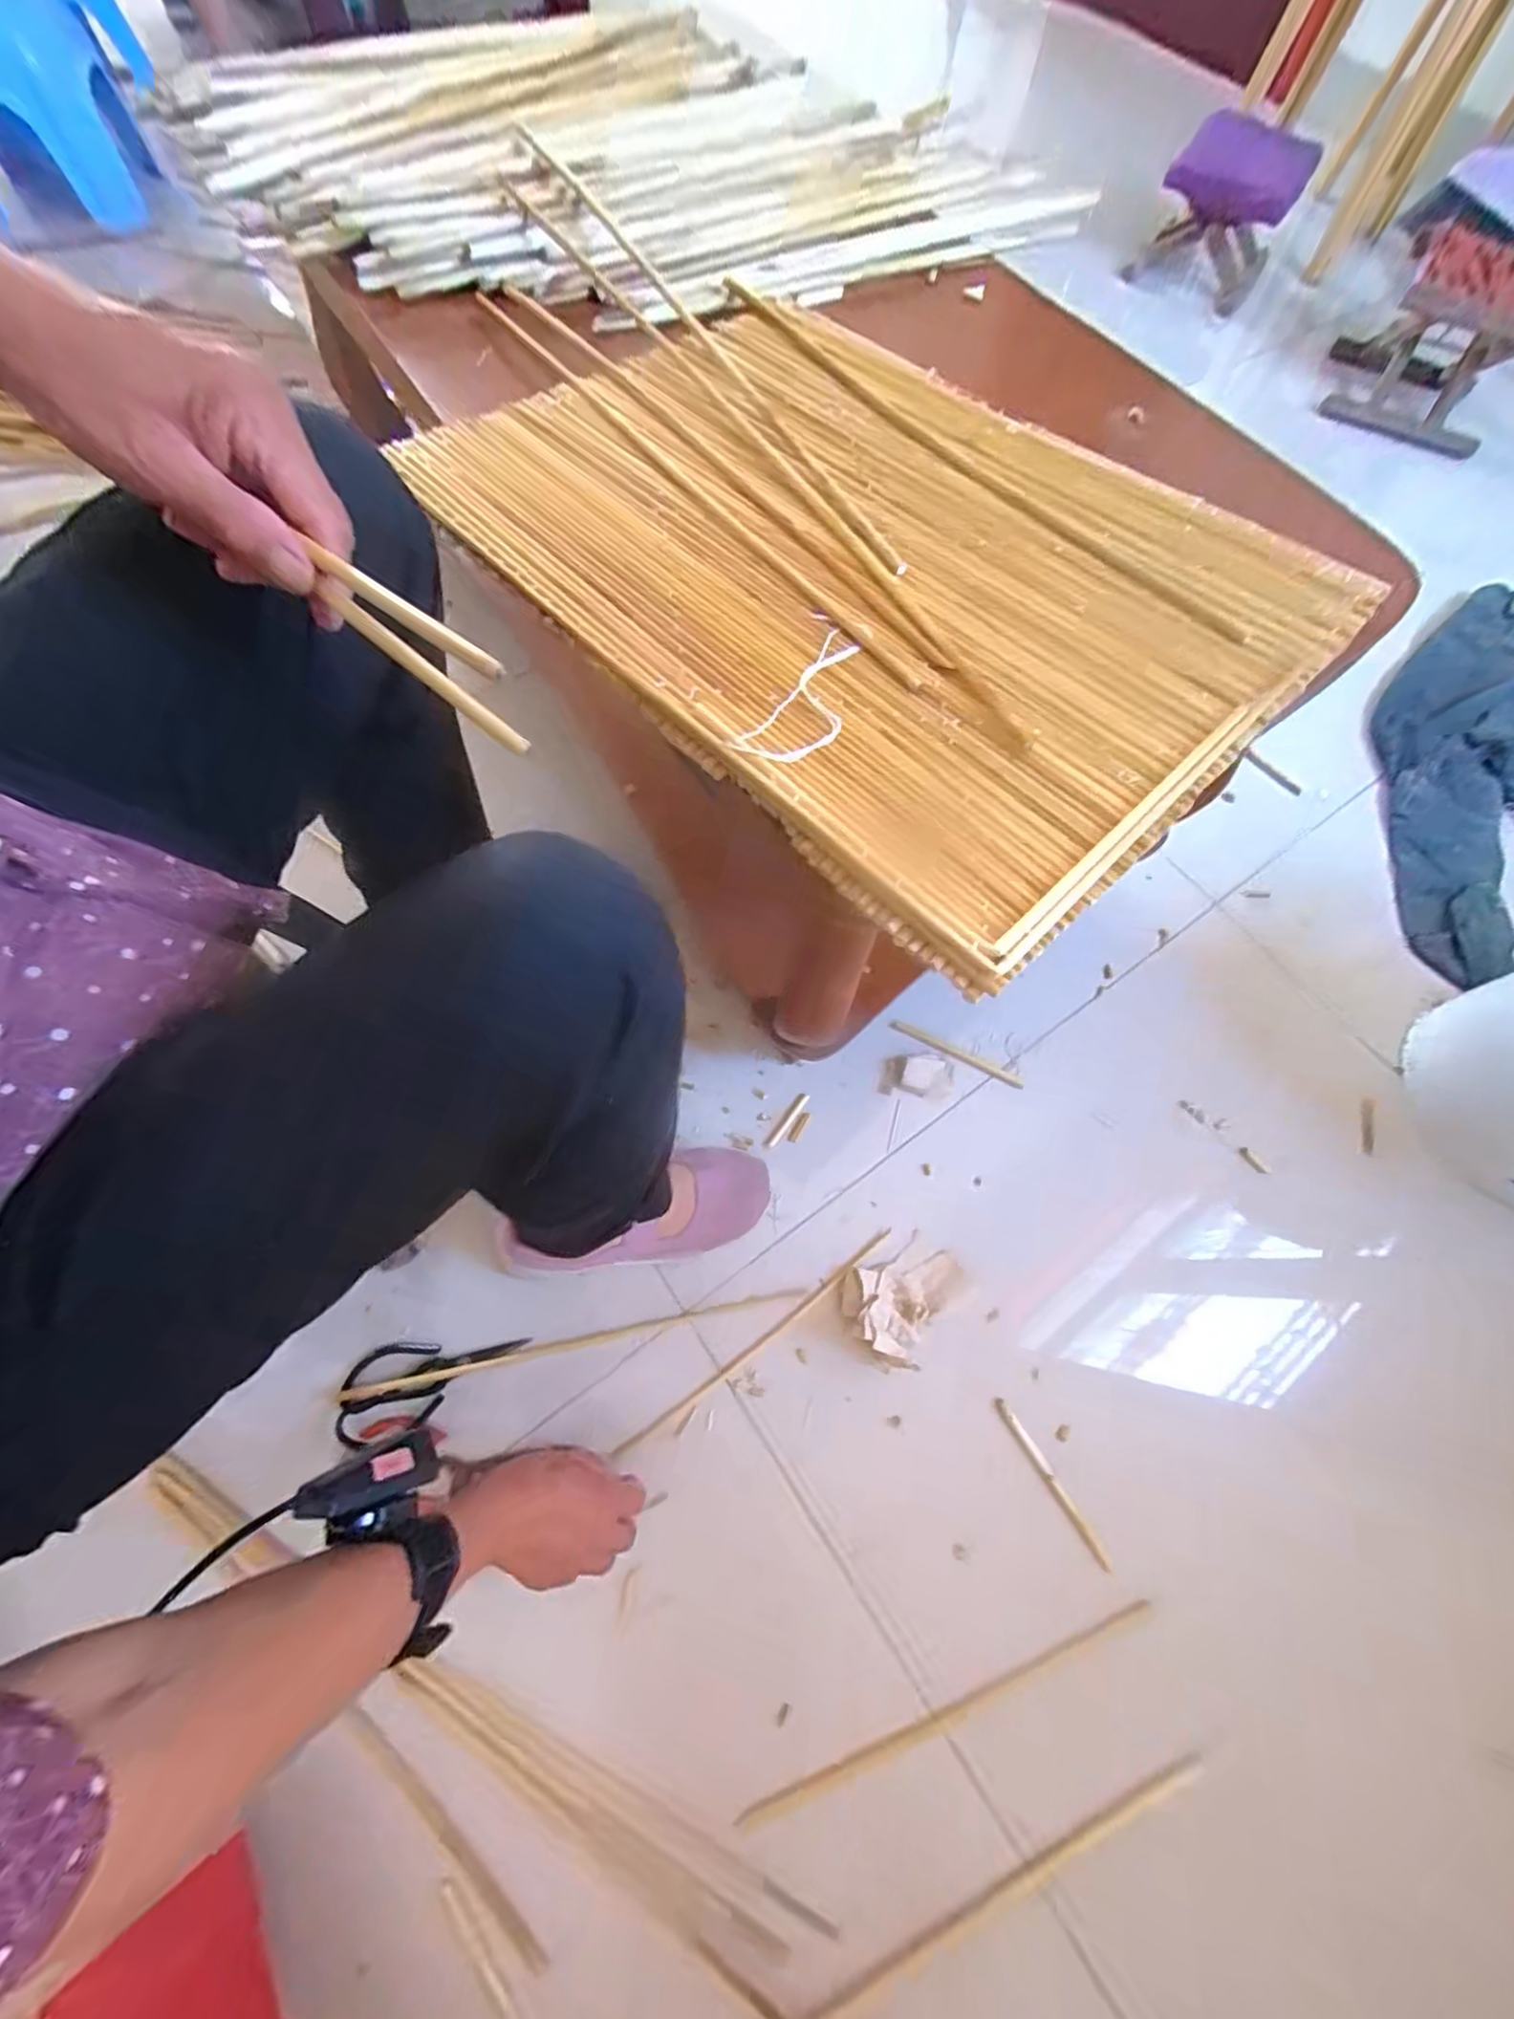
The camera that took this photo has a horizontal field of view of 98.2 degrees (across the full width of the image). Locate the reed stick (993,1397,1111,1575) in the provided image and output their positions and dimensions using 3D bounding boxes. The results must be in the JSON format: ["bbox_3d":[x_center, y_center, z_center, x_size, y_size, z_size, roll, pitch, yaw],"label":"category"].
[{"bbox_3d":[0.265,0.422,0.585,0.010,0.005,0.147,-29,73,-13],"label":"reed stick"}]

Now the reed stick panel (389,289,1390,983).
[{"bbox_3d":[0.066,-0.329,0.450,0.415,0.032,0.567,-41,76,-17],"label":"reed stick panel"}]

